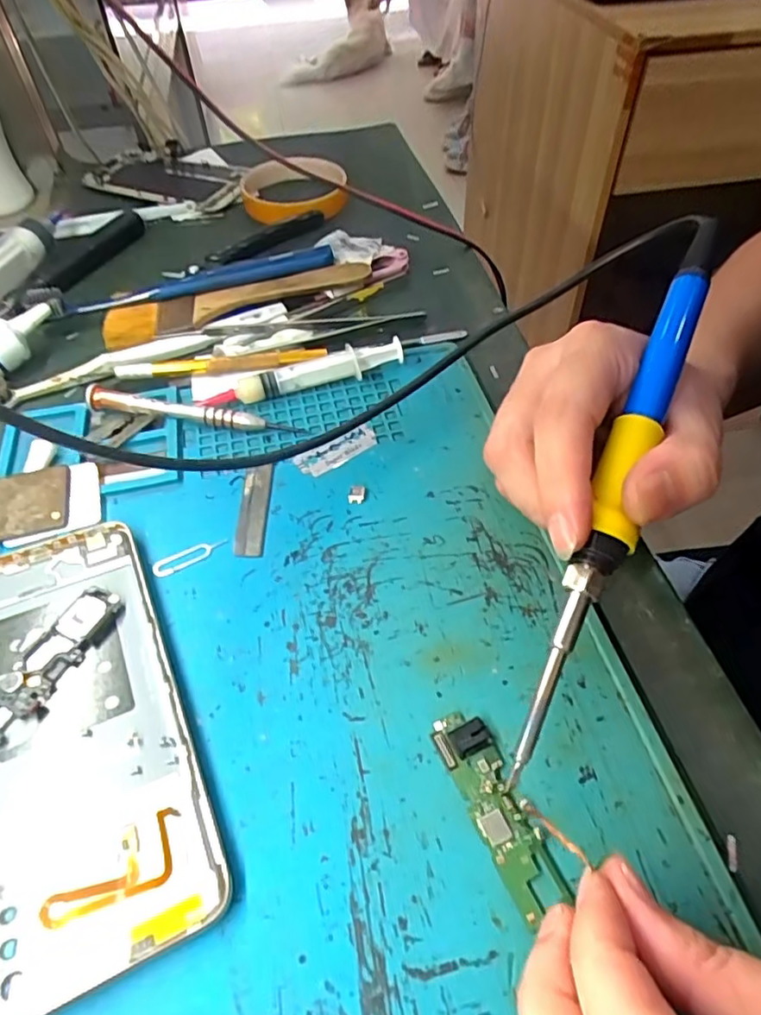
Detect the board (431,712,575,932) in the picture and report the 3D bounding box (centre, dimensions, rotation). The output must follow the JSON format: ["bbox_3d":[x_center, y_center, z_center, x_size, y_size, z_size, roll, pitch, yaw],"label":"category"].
[{"bbox_3d":[0.037,0.095,0.191,0.018,0.004,0.062,-19,53,-13],"label":"board"}]

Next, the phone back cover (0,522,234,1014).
[{"bbox_3d":[-0.111,0.075,0.209,0.075,0.013,0.159,-22,54,-15],"label":"phone back cover"}]

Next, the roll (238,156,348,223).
[{"bbox_3d":[-0.067,-0.250,0.458,0.078,0.018,0.086,-10,52,-6],"label":"roll"}]

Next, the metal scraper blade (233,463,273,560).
[{"bbox_3d":[-0.058,0.000,0.272,0.013,0.004,0.052,2,52,-3],"label":"metal scraper blade"}]

